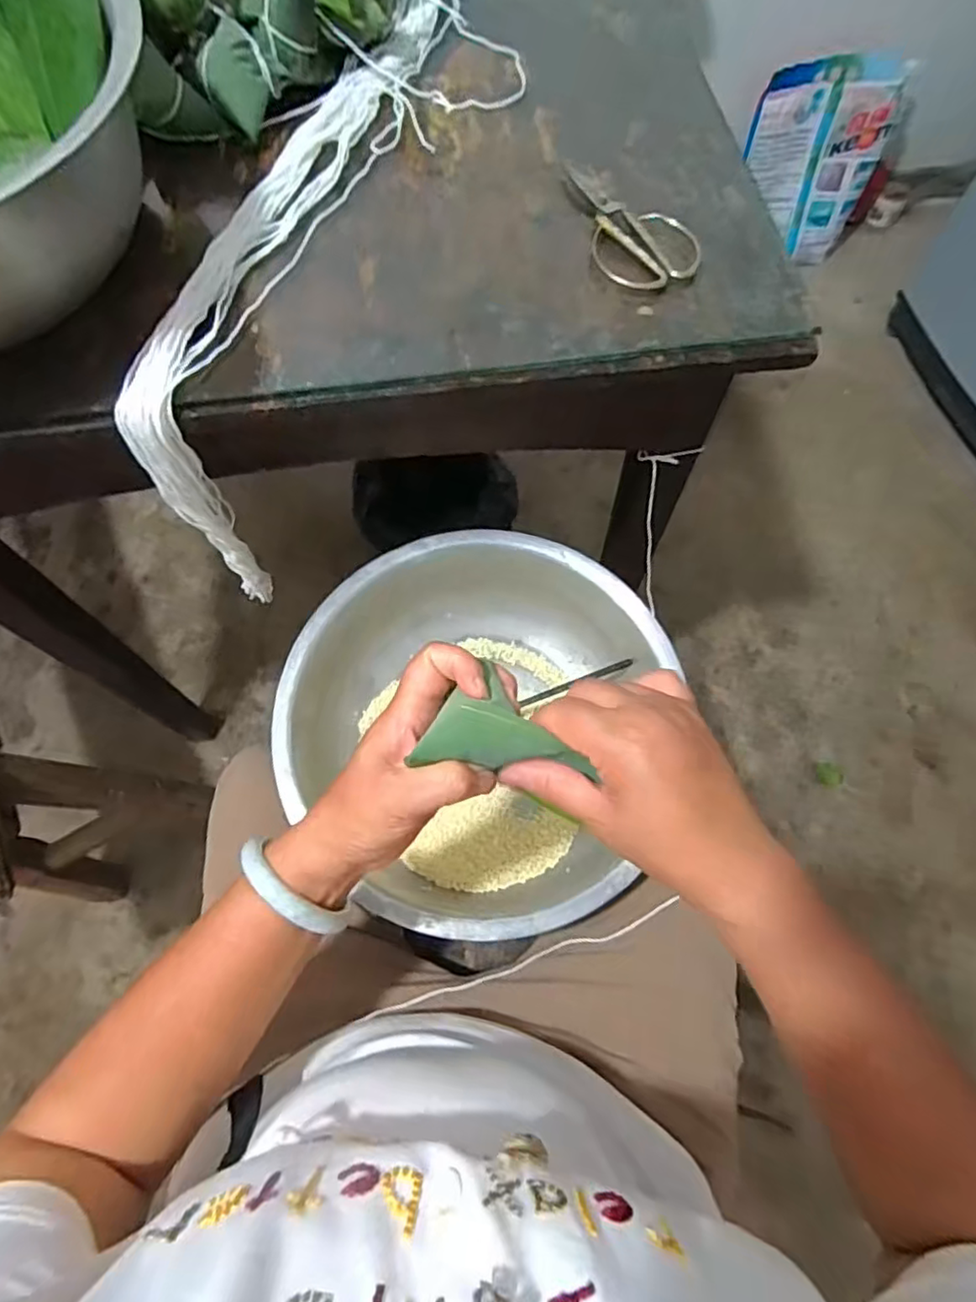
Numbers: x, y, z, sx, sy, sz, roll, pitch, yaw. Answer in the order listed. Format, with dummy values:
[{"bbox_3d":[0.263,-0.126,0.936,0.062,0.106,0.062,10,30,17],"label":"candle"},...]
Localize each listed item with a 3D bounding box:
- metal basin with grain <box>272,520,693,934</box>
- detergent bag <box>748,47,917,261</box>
[{"bbox_3d":[-0.021,0.066,0.592,0.319,0.123,0.349,0,67,-1],"label":"metal basin with grain"},{"bbox_3d":[0.709,-1.066,1.390,0.311,0.366,0.096,-2,69,-1],"label":"detergent bag"}]

